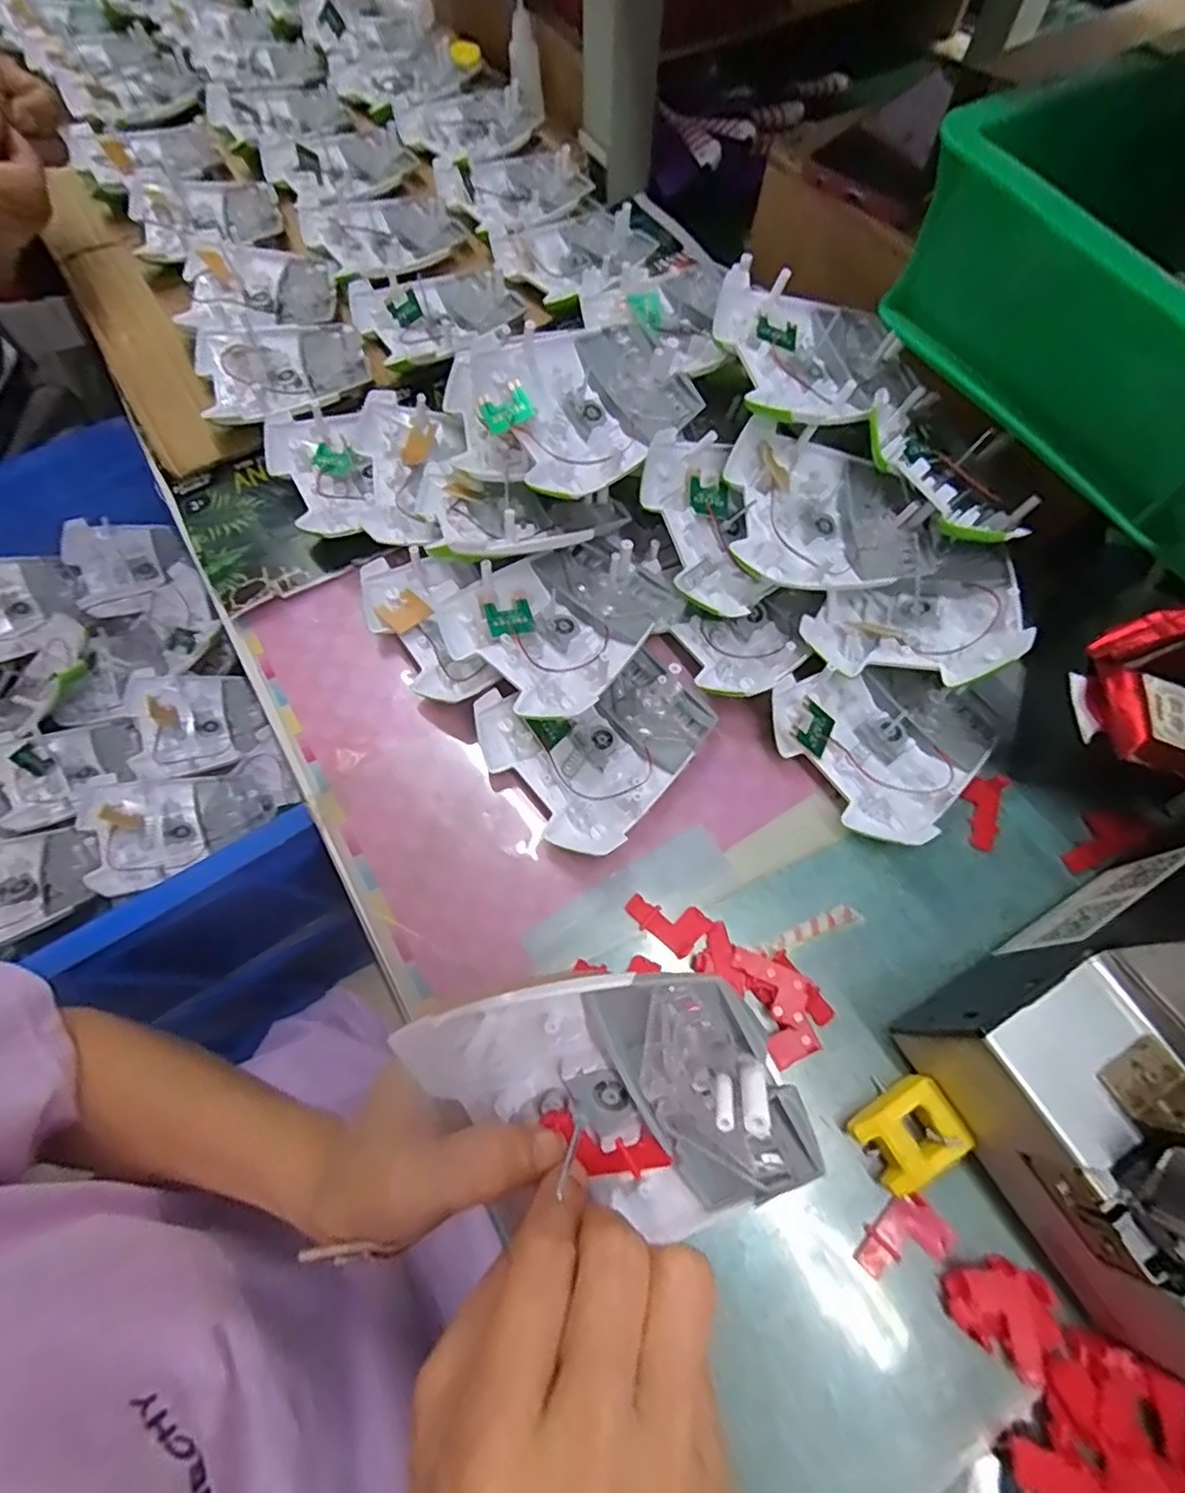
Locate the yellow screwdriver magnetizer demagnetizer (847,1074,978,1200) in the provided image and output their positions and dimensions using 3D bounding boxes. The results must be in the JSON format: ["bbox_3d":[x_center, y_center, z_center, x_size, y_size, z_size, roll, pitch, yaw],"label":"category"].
[{"bbox_3d":[0.130,0.160,0.267,0.040,0.021,0.032,-30,71,-10],"label":"yellow screwdriver magnetizer demagnetizer"}]

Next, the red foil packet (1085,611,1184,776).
[{"bbox_3d":[0.247,-0.022,0.270,0.075,0.044,0.068,15,68,7],"label":"red foil packet"}]

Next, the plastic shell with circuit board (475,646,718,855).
[{"bbox_3d":[0.005,-0.005,0.333,0.105,0.025,0.095,-37,72,-13],"label":"plastic shell with circuit board"}]

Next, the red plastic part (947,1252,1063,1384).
[{"bbox_3d":[0.160,0.217,0.247,0.040,0.008,0.033,38,74,14],"label":"red plastic part"}]

